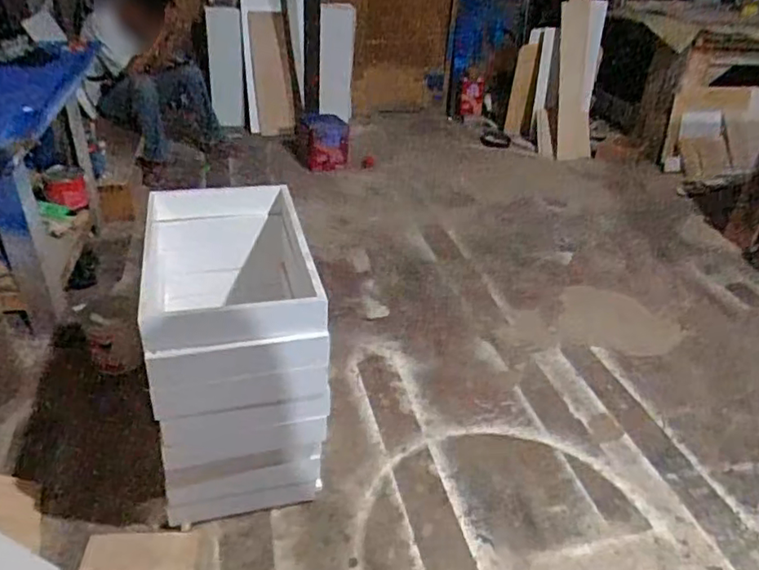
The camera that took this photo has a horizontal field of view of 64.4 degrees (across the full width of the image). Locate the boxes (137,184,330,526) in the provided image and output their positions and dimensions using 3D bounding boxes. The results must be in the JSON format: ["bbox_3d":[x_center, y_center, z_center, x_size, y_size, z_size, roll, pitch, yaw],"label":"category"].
[{"bbox_3d":[-0.402,0.139,1.632,0.434,0.607,0.712,-7,33,-14],"label":"boxes"}]

